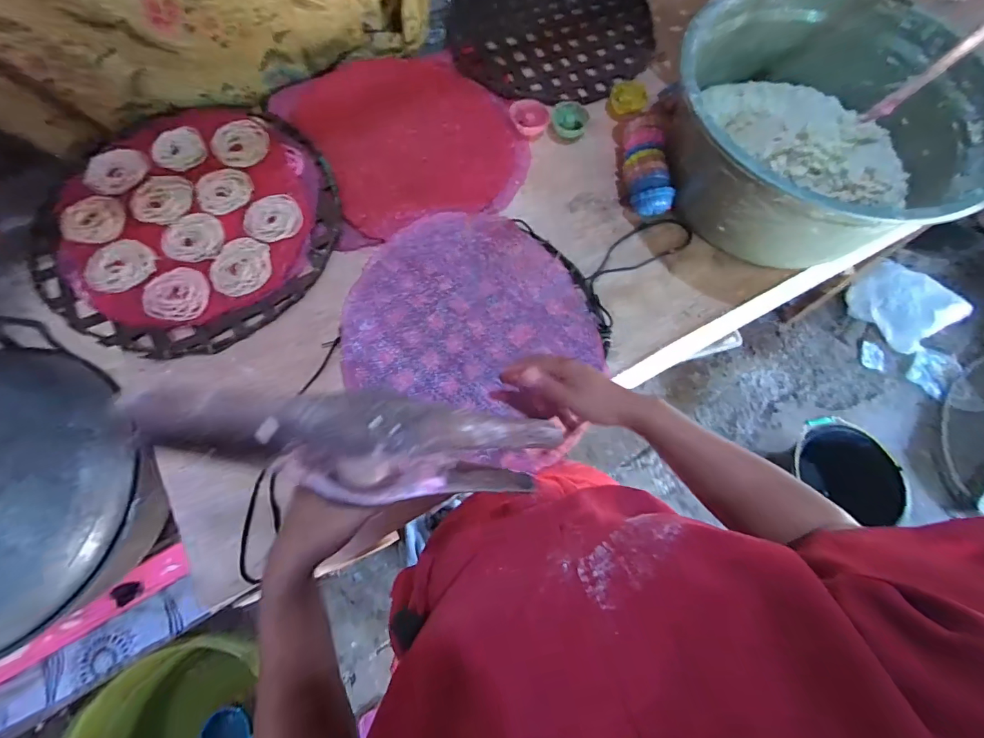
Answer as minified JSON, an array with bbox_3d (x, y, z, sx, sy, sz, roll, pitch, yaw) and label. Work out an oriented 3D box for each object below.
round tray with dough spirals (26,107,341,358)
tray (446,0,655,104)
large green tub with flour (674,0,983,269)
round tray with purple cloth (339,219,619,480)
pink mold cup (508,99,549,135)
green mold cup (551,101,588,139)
[{"bbox_3d":[-0.435,-0.222,0.613,0.417,0.043,0.381,1,72,-2],"label":"round tray with dough spirals"},{"bbox_3d":[0.106,-0.639,0.796,0.382,0.031,0.412,11,72,1],"label":"tray"},{"bbox_3d":[0.444,-0.349,0.615,0.389,0.183,0.439,9,72,1],"label":"large green tub with flour"},{"bbox_3d":[-0.019,-0.065,0.581,0.340,0.026,0.321,1,72,-2],"label":"round tray with purple cloth"},{"bbox_3d":[0.061,-0.409,0.692,0.058,0.027,0.051,-13,73,-7],"label":"pink mold cup"},{"bbox_3d":[0.126,-0.405,0.695,0.057,0.032,0.045,11,72,1],"label":"green mold cup"}]

